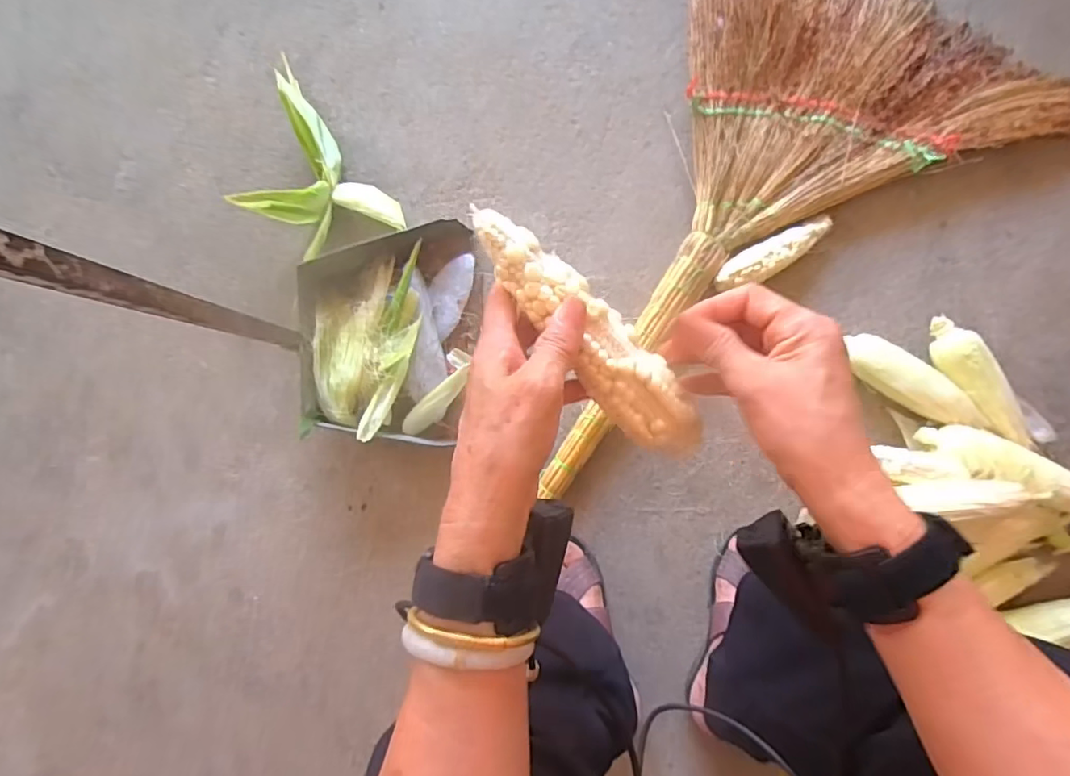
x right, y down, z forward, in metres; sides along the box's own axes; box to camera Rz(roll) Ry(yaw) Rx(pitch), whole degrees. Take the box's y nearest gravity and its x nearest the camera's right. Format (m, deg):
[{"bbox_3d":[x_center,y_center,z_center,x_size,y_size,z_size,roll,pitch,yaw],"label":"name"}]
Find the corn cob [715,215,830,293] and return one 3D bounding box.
[{"bbox_3d":[0.307,-0.171,0.719,0.160,0.039,0.045,-31,84,6],"label":"corn cob"}]

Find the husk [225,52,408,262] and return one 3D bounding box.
[{"bbox_3d":[-0.328,-0.294,0.803,0.176,0.072,0.269,-41,83,5],"label":"husk"}]

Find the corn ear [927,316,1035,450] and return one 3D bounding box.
[{"bbox_3d":[0.533,-0.007,0.675,0.052,0.053,0.178,-34,83,6],"label":"corn ear"}]

